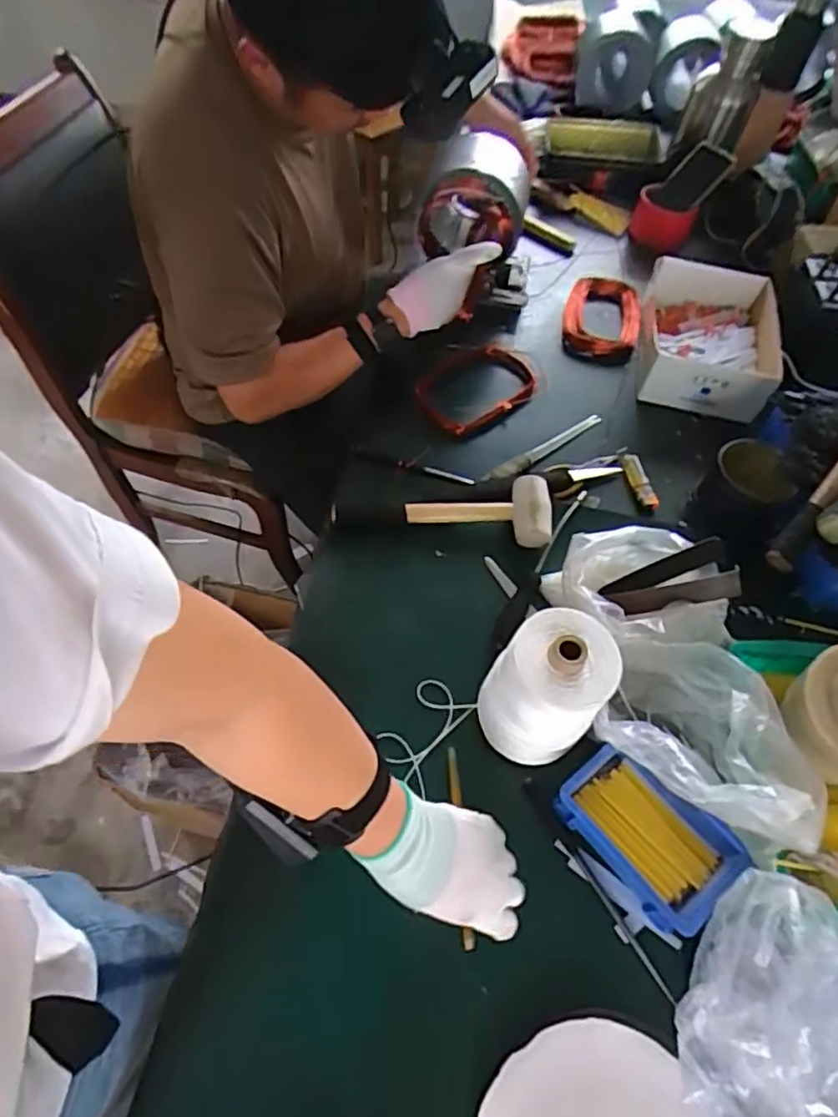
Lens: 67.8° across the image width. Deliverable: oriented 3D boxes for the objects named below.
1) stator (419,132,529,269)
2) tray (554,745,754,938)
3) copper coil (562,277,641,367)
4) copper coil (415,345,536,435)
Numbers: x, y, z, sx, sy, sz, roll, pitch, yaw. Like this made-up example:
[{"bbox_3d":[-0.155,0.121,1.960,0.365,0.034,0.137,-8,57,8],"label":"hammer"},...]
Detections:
[{"bbox_3d":[0.081,-0.504,0.859,0.150,0.145,0.123,3,76,1],"label":"stator"},{"bbox_3d":[0.206,0.247,0.564,0.093,0.046,0.148,-35,65,-21],"label":"tray"},{"bbox_3d":[0.274,-0.359,0.935,0.110,0.031,0.156,17,58,9],"label":"copper coil"},{"bbox_3d":[0.080,-0.247,0.862,0.184,0.024,0.114,-28,63,-18],"label":"copper coil"}]

